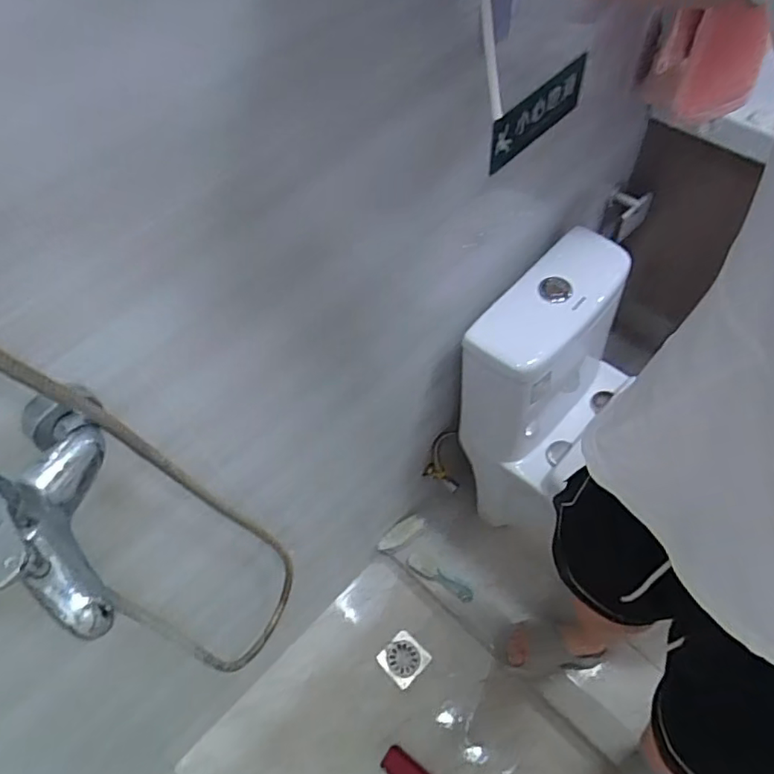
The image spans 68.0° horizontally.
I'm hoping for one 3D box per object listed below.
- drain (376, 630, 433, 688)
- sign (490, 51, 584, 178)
[{"bbox_3d":[0.040,0.650,1.376,0.101,0.007,0.099,-40,67,-18],"label":"drain"},{"bbox_3d":[0.206,-0.371,0.778,0.008,0.080,0.196,41,70,22],"label":"sign"}]

